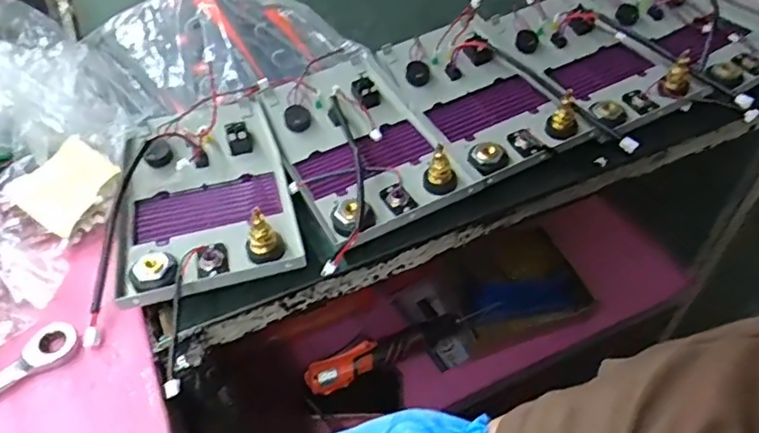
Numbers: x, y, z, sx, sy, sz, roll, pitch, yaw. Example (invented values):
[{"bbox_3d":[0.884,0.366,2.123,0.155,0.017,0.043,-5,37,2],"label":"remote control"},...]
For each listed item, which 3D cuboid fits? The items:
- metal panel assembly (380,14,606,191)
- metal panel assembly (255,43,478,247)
[{"bbox_3d":[0.108,-0.129,0.624,0.160,0.053,0.238,-17,50,-14],"label":"metal panel assembly"},{"bbox_3d":[-0.028,-0.085,0.586,0.147,0.046,0.269,-18,50,-15],"label":"metal panel assembly"}]

